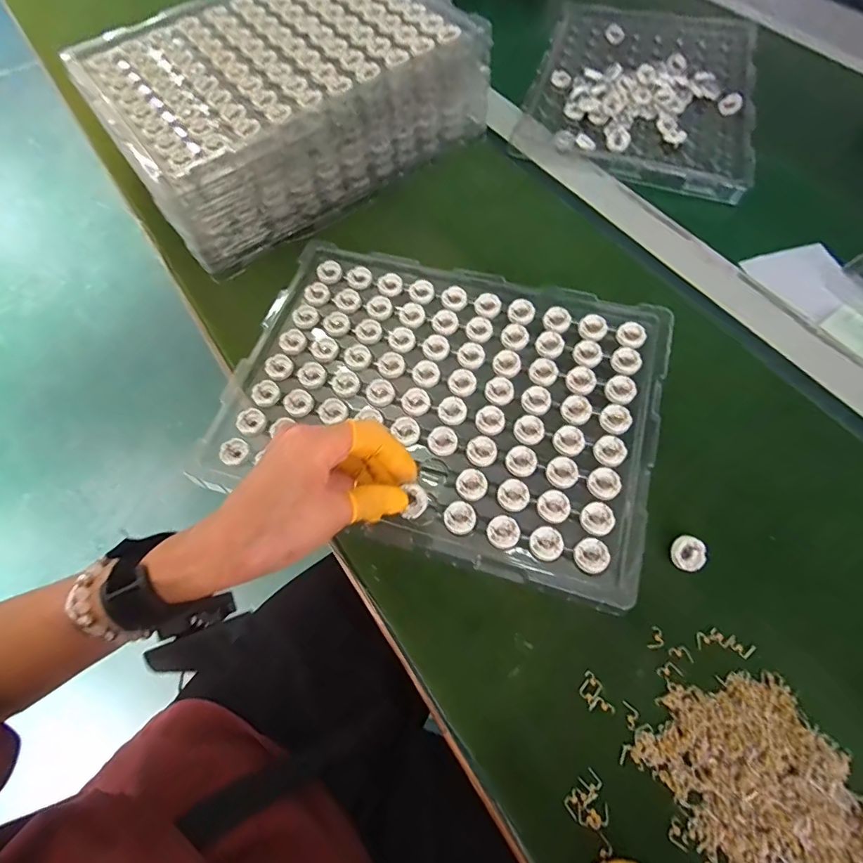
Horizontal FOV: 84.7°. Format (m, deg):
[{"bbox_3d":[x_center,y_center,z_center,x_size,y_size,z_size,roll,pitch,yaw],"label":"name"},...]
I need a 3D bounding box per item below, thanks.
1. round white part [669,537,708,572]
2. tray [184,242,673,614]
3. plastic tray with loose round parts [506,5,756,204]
[{"bbox_3d":[0.180,0.086,0.332,0.022,0.013,0.023,0,64,1],"label":"round white part"},{"bbox_3d":[0.008,-0.032,0.393,0.341,0.016,0.251,16,66,9],"label":"tray"},{"bbox_3d":[0.258,-0.429,0.577,0.245,0.019,0.364,16,66,9],"label":"plastic tray with loose round parts"}]

